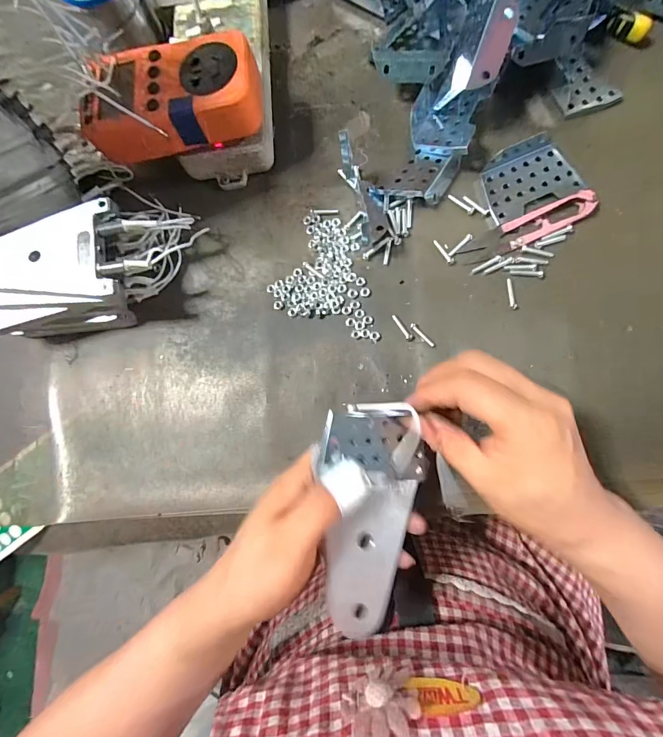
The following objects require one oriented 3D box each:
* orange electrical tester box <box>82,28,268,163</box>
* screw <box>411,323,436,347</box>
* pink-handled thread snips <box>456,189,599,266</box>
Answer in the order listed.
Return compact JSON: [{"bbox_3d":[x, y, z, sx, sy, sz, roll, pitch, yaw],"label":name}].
[{"bbox_3d":[-0.114,-0.193,0.266,0.127,0.032,0.071,-3,84,5],"label":"orange electrical tester box"},{"bbox_3d":[0.068,-0.025,0.275,0.004,0.004,0.024,-42,82,0],"label":"screw"},{"bbox_3d":[0.147,-0.105,0.276,0.102,0.008,0.021,-23,82,2],"label":"pink-handled thread snips"}]

